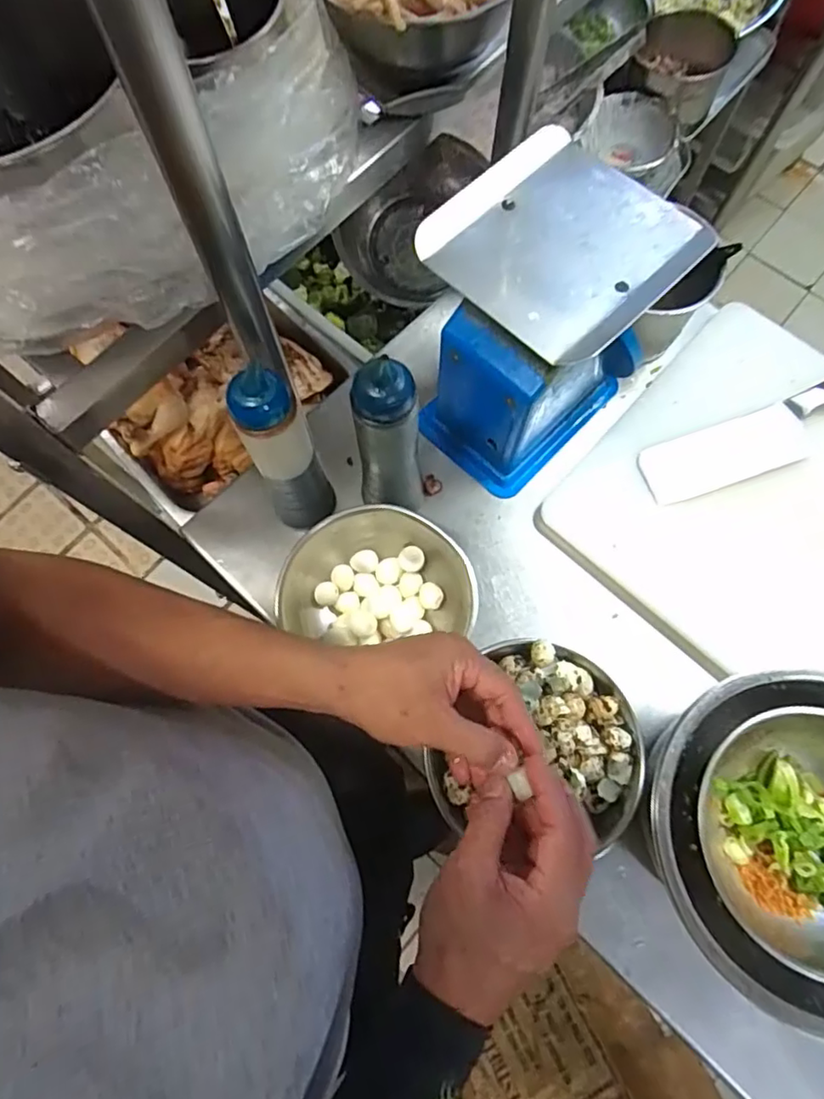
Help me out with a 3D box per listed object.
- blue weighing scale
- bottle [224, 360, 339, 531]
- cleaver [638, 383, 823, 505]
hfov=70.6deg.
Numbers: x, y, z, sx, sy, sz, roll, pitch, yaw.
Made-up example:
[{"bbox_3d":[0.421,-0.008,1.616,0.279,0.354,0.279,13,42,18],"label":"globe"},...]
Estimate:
[{"bbox_3d":[0.109,-0.190,0.528,0.171,0.231,0.157,-43,77,-11],"label":"blue weighing scale"},{"bbox_3d":[-0.112,-0.081,0.506,0.058,0.208,0.049,-23,74,-6],"label":"bottle"},{"bbox_3d":[0.364,-0.117,0.587,0.273,0.025,0.064,-19,74,-5],"label":"cleaver"}]

